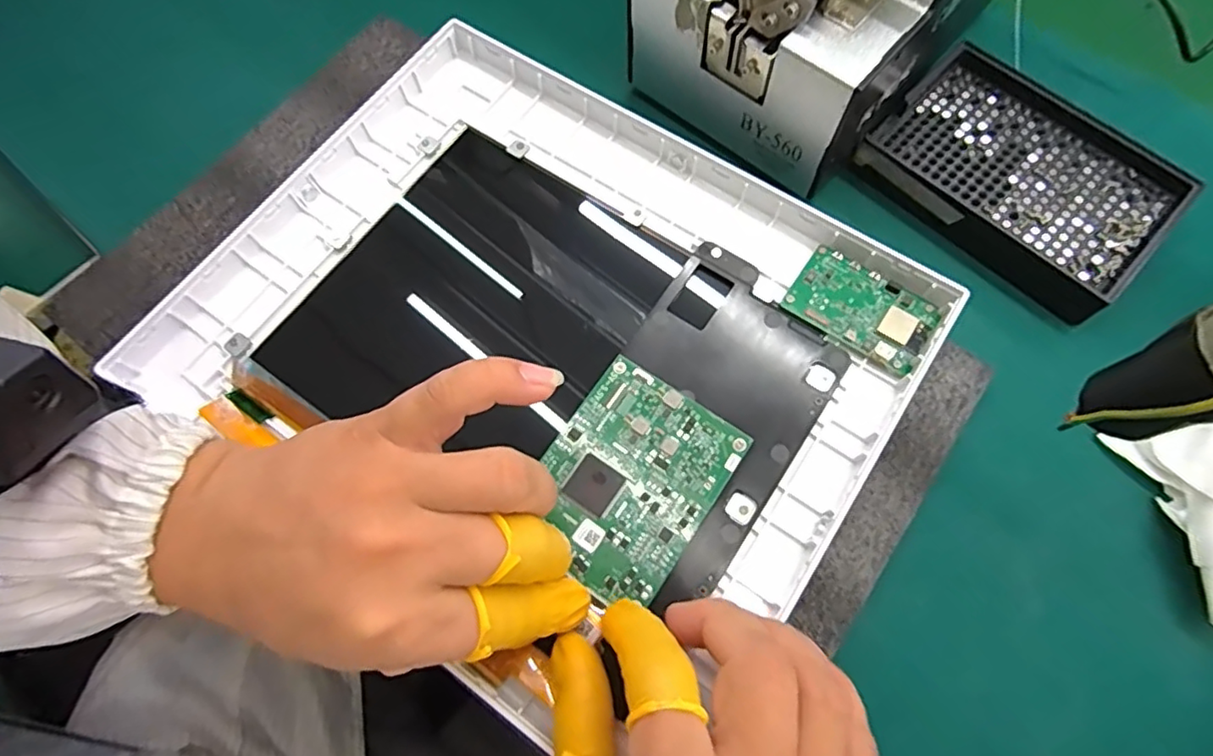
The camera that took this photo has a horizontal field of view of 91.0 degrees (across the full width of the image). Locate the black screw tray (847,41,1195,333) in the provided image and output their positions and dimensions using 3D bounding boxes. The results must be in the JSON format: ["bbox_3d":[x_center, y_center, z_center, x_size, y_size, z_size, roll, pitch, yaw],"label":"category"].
[{"bbox_3d":[0.213,-0.106,0.304,0.104,0.017,0.137,-41,75,-13],"label":"black screw tray"}]

